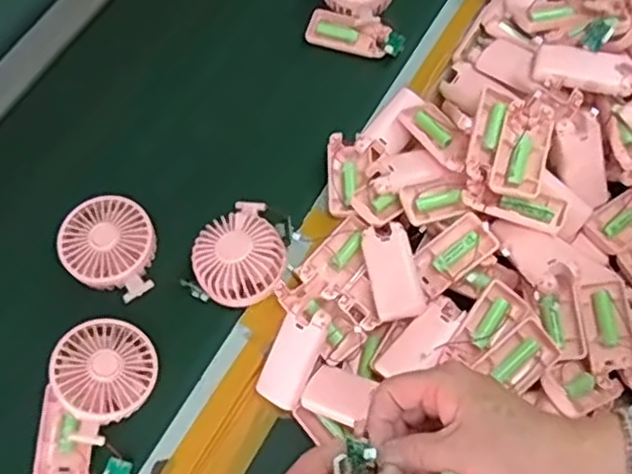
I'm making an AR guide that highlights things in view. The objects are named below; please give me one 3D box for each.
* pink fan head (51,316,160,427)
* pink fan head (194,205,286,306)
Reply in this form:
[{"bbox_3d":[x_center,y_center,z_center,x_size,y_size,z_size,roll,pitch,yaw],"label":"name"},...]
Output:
[{"bbox_3d":[-0.184,0.117,0.587,0.088,0.036,0.088,6,66,-13],"label":"pink fan head"},{"bbox_3d":[-0.073,0.017,0.633,0.086,0.026,0.091,-31,71,-10],"label":"pink fan head"}]

